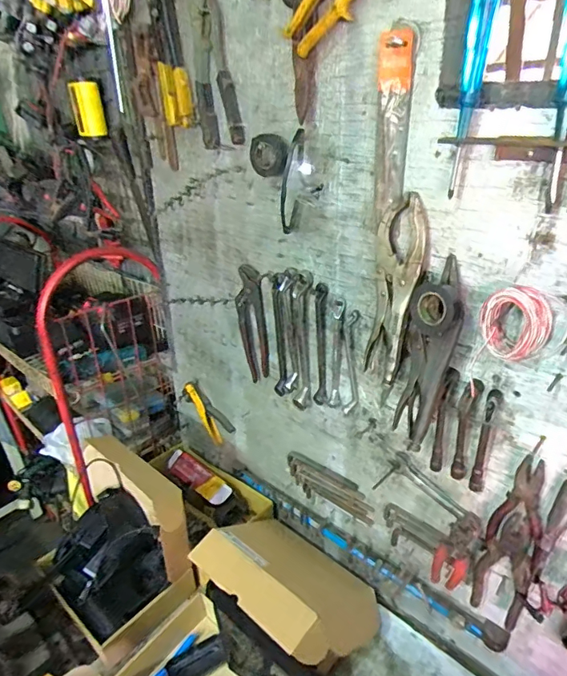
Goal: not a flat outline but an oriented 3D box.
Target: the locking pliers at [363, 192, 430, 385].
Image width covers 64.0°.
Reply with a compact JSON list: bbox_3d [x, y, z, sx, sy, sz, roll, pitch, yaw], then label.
[{"bbox_3d":[0.151,-0.062,0.615,0.065,0.246,0.018,21,25,39],"label":"locking pliers"}]

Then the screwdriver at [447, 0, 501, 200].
[{"bbox_3d":[0.195,-0.251,0.471,0.024,0.190,0.031,6,28,13],"label":"screwdriver"}]

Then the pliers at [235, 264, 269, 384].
[{"bbox_3d":[-0.060,-0.021,0.879,0.065,0.247,0.013,15,35,27],"label":"pliers"}]

